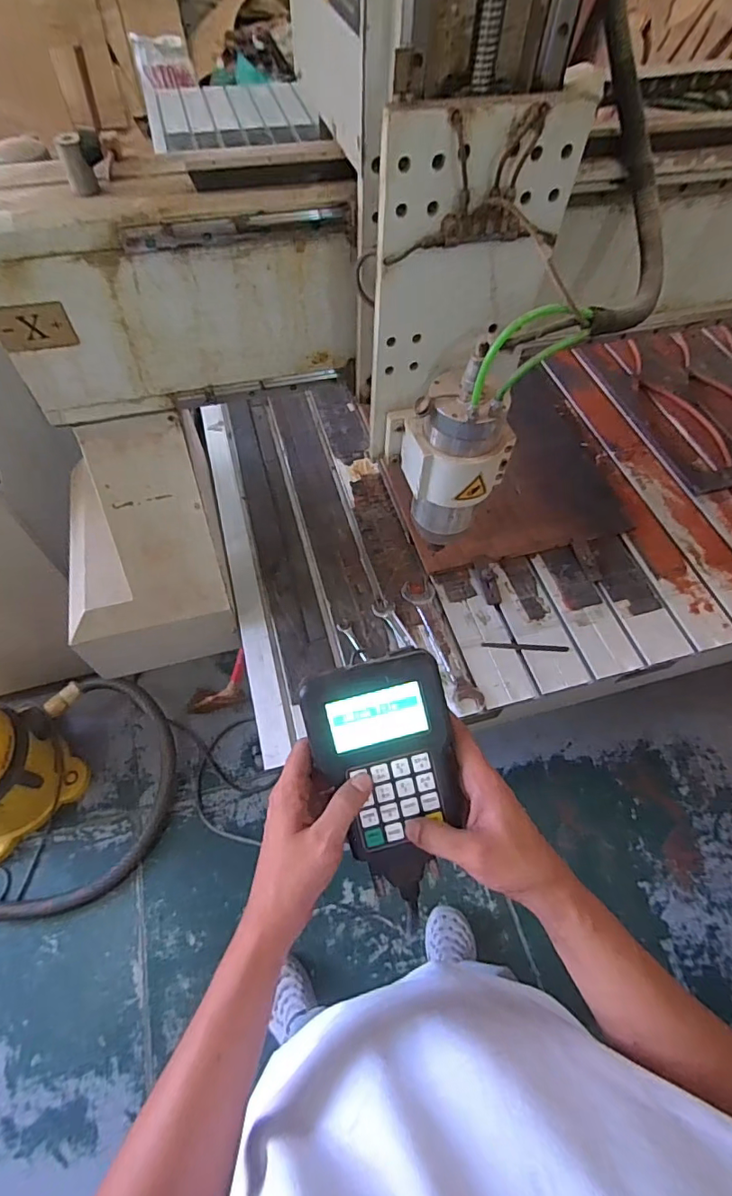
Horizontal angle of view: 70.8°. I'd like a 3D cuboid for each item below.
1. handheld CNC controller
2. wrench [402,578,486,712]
[{"bbox_3d":[0.017,0.128,0.397,0.103,0.023,0.161,-13,92,-2],"label":"handheld CNC controller"},{"bbox_3d":[0.128,0.074,0.874,0.056,0.008,0.252,-15,61,-9],"label":"wrench"}]

